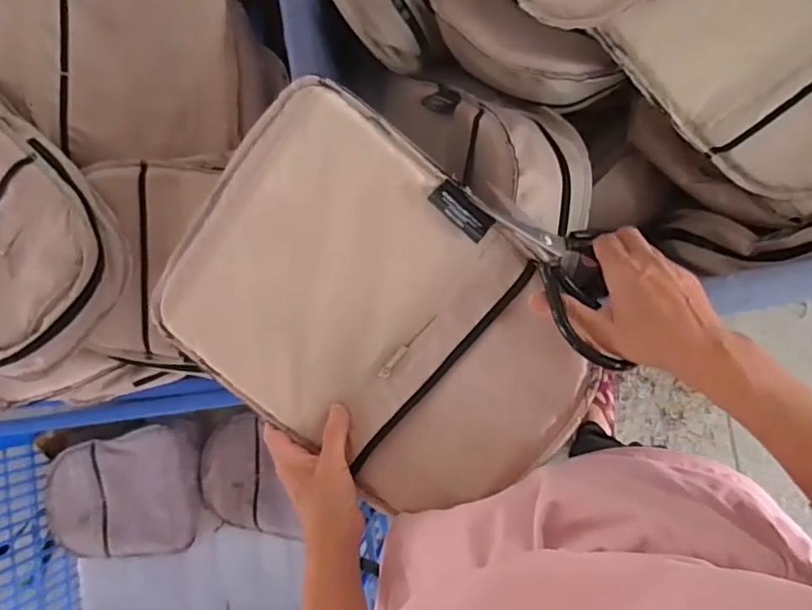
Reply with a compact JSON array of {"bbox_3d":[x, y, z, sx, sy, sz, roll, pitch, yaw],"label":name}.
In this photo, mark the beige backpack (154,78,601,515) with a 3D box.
[{"bbox_3d":[-0.024,0.006,0.494,0.366,0.072,0.285,39,92,9],"label":"beige backpack"}]

